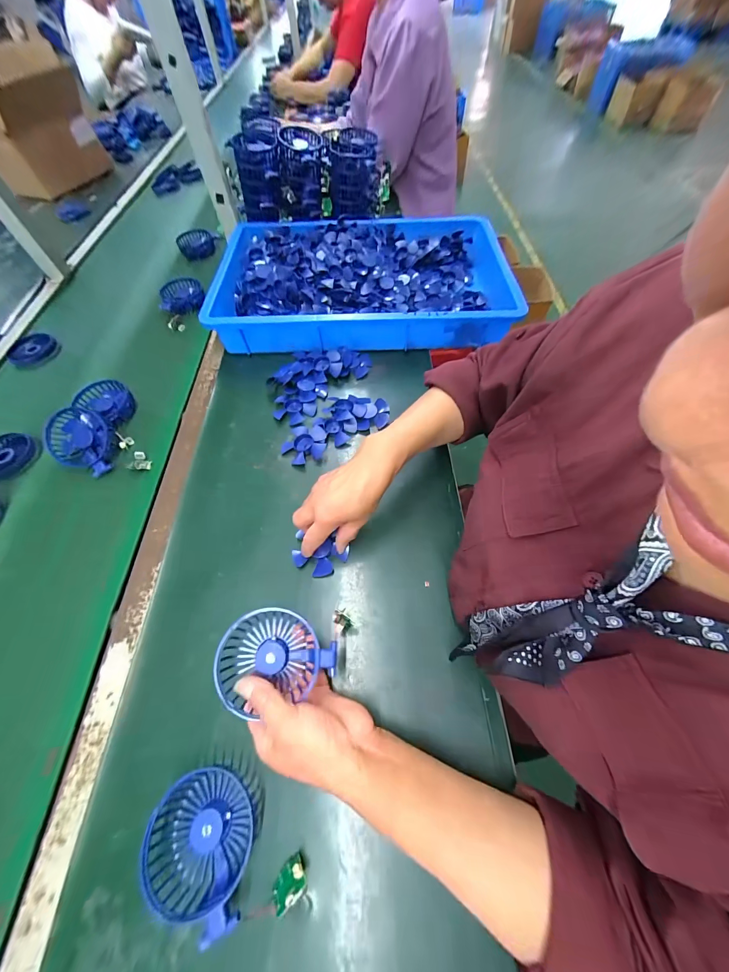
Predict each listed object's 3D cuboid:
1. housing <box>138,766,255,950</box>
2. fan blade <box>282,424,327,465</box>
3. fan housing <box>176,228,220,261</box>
[{"bbox_3d":[-0.141,0.305,0.271,0.087,0.026,0.088,6,42,2],"label":"housing"},{"bbox_3d":[-0.094,-0.066,0.491,0.067,0.013,0.071,-1,61,2],"label":"fan blade"},{"bbox_3d":[-0.438,-0.638,0.834,0.103,0.049,0.048,-23,62,-10],"label":"fan housing"}]

